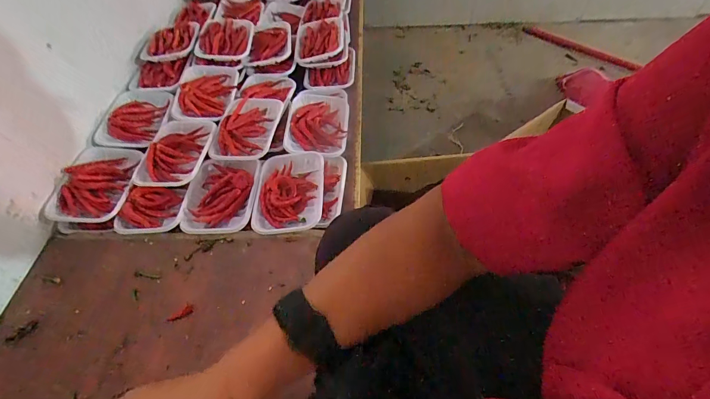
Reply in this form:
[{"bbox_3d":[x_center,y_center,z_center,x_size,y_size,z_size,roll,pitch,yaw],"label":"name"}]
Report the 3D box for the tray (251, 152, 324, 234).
[{"bbox_3d":[-0.093,-0.015,0.504,0.096,0.028,0.134,-3,51,2],"label":"tray"}]

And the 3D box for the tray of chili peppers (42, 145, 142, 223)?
[{"bbox_3d":[-0.369,-0.025,0.521,0.098,0.036,0.133,-5,51,0],"label":"tray of chili peppers"}]

